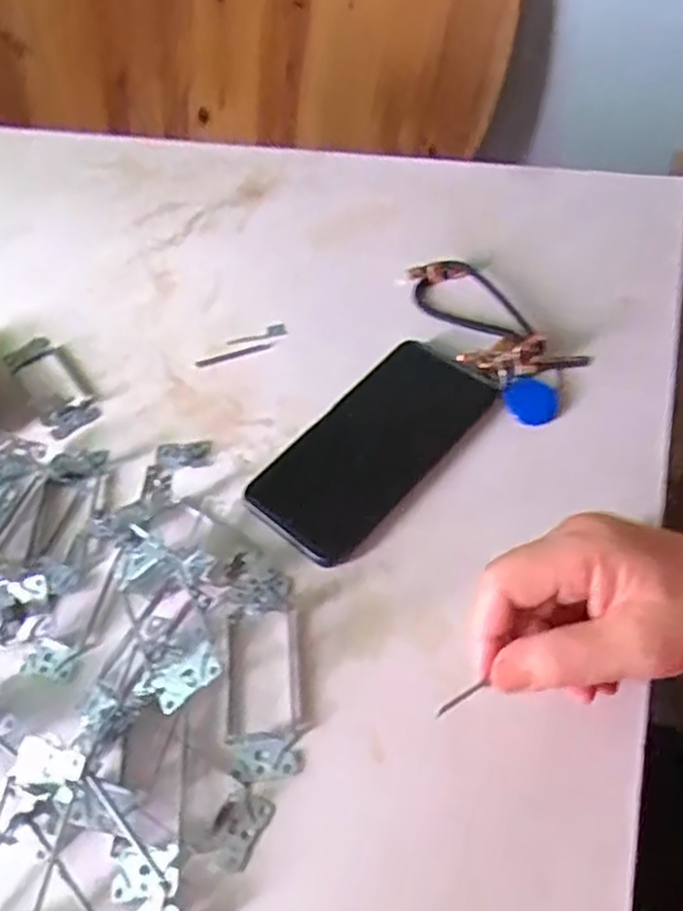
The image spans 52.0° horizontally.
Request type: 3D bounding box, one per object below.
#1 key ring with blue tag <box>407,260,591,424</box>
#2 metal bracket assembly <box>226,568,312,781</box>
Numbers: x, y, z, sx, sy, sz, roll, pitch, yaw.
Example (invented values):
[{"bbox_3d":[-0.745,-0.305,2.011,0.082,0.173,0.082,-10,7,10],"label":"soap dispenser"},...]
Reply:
[{"bbox_3d":[0.103,-0.089,0.490,0.064,0.025,0.158,-31,56,-13],"label":"key ring with blue tag"},{"bbox_3d":[-0.042,0.111,0.370,0.041,0.009,0.108,-10,54,1],"label":"metal bracket assembly"}]

